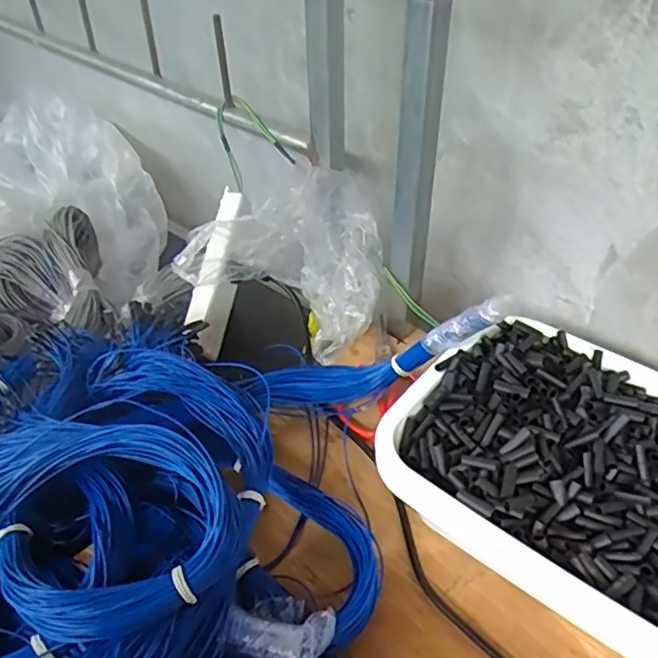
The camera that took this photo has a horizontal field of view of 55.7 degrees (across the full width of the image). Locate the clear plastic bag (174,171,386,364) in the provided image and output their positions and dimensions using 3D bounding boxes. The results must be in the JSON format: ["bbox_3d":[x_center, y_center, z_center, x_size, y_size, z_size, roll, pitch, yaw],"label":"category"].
[{"bbox_3d":[-0.045,-0.085,0.628,0.205,0.137,0.111,24,46,25],"label":"clear plastic bag"}]

